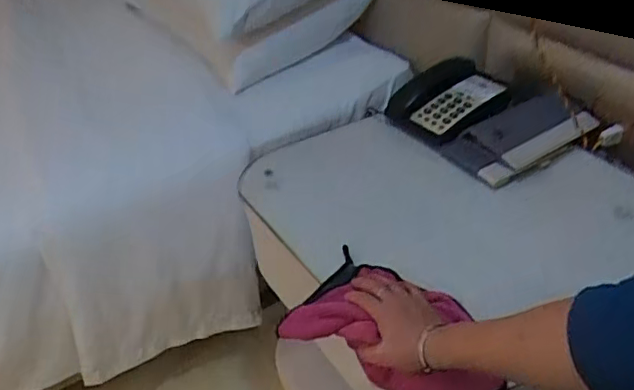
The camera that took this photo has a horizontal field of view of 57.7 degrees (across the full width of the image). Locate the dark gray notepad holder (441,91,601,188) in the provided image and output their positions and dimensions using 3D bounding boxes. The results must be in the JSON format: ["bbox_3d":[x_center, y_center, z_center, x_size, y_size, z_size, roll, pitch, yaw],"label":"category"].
[{"bbox_3d":[0.364,-0.115,1.015,0.269,0.048,0.136,-27,44,-22],"label":"dark gray notepad holder"}]

